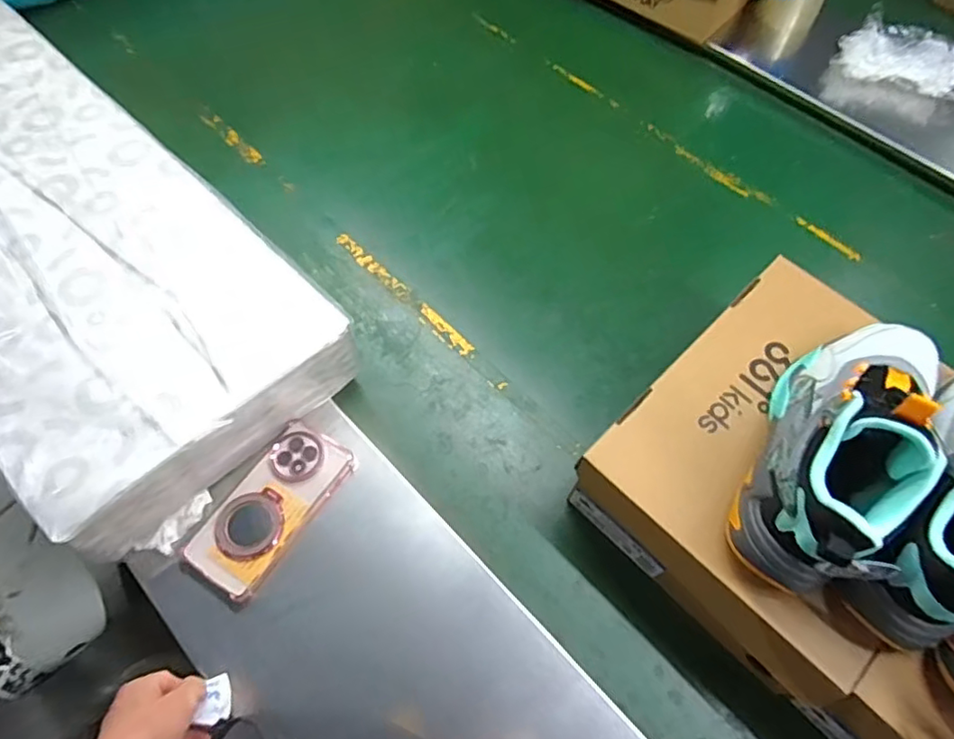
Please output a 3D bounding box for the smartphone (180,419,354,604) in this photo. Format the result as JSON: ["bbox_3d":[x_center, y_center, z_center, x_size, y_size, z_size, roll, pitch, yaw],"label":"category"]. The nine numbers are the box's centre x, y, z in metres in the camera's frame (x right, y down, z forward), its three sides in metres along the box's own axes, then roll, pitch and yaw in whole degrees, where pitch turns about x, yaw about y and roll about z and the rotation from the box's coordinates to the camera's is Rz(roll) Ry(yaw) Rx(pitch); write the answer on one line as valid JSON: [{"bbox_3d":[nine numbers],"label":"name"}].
[{"bbox_3d":[-0.192,0.125,0.551,0.076,0.017,0.160,29,64,15],"label":"smartphone"}]

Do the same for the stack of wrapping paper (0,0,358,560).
[{"bbox_3d":[-0.520,-0.194,0.679,0.840,0.096,0.295,40,68,20],"label":"stack of wrapping paper"}]

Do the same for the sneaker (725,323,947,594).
[{"bbox_3d":[0.287,0.037,0.443,0.094,0.147,0.259,33,65,17],"label":"sneaker"}]

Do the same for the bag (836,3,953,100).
[{"bbox_3d":[0.626,-0.450,0.869,0.101,0.052,0.189,-32,65,-17],"label":"bag"}]

